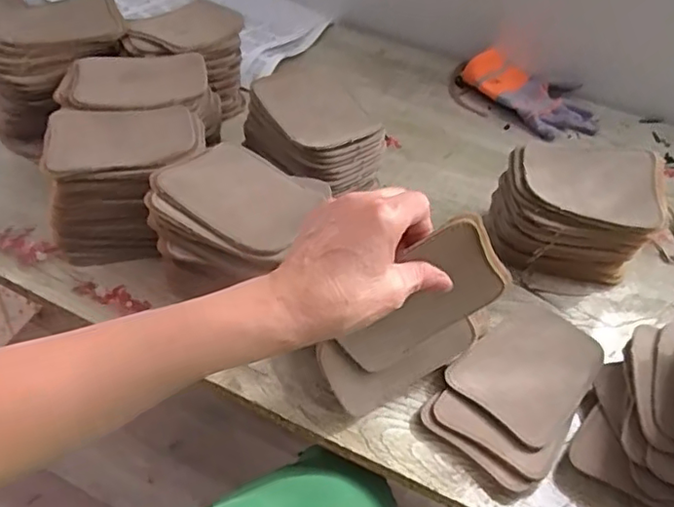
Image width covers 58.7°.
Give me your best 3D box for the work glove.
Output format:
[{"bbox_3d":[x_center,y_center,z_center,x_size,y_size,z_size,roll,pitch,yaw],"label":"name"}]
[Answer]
[{"bbox_3d":[0.252,-0.206,0.768,0.112,0.041,0.174,-32,57,-31],"label":"work glove"}]

